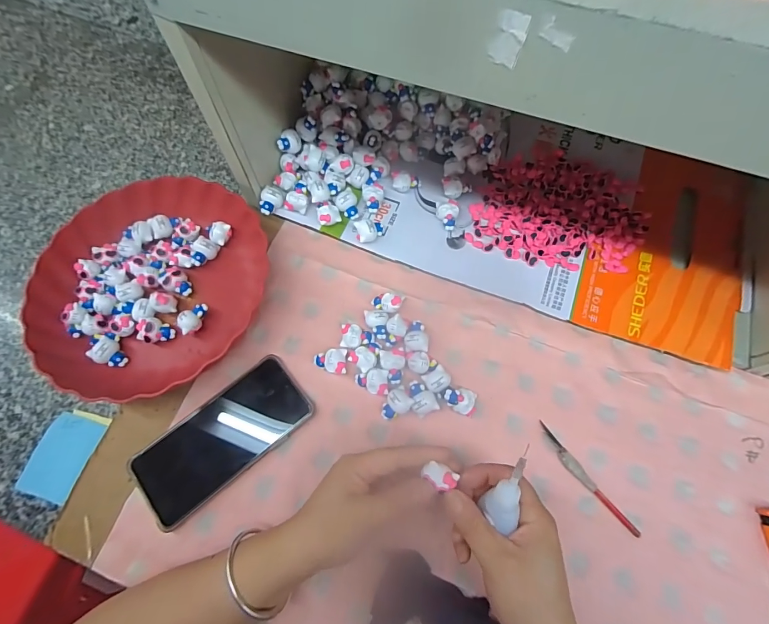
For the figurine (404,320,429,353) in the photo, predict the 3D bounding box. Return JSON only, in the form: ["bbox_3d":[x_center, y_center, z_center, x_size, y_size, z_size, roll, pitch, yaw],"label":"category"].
[{"bbox_3d":[0.034,0.027,0.406,0.025,0.019,0.033,6,71,3],"label":"figurine"}]

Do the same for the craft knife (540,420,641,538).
[{"bbox_3d":[0.190,0.159,0.364,0.015,0.005,0.120,-35,74,-11],"label":"craft knife"}]

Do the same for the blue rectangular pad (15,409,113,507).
[{"bbox_3d":[-0.315,0.139,0.377,0.056,0.010,0.081,13,72,5],"label":"blue rectangular pad"}]

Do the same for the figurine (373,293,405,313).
[{"bbox_3d":[0.004,-0.010,0.415,0.034,0.019,0.023,1,71,1],"label":"figurine"}]

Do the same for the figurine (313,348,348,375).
[{"bbox_3d":[-0.056,0.052,0.399,0.032,0.018,0.024,3,71,2],"label":"figurine"}]

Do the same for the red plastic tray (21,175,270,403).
[{"bbox_3d":[-0.252,-0.036,0.420,0.227,0.045,0.243,40,76,13],"label":"red plastic tray"}]

